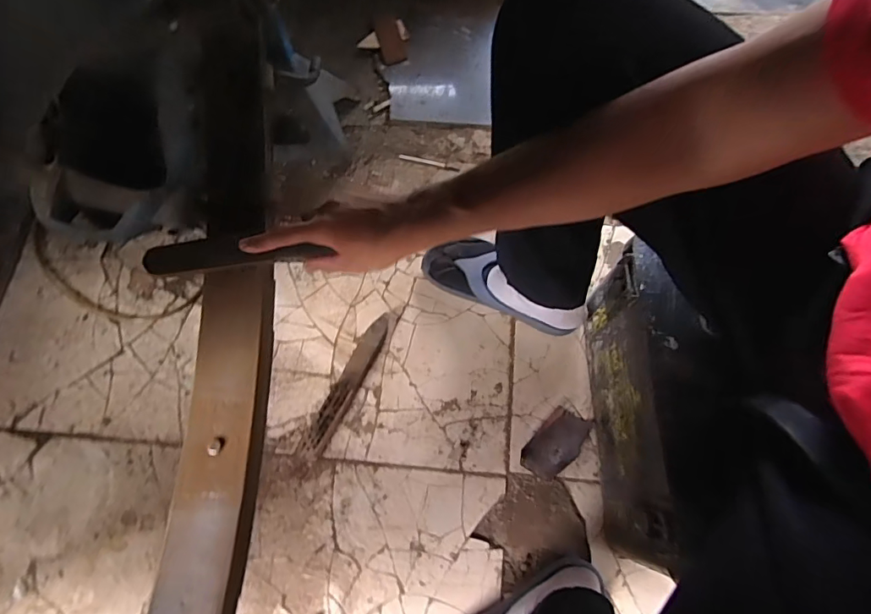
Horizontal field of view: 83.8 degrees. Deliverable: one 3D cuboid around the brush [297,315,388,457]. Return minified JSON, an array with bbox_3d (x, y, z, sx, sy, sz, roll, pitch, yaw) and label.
[{"bbox_3d":[-0.131,0.115,0.723,0.031,0.030,0.230,25,73,10],"label":"brush"}]

